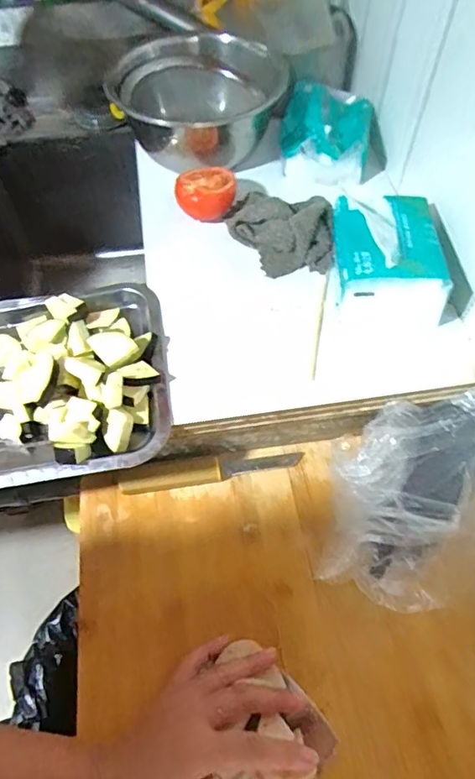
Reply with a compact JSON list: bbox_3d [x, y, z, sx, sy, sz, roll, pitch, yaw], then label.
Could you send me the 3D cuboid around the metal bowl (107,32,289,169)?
[{"bbox_3d":[-0.036,-0.358,0.626,0.193,0.092,0.193,-1,58,1],"label":"metal bowl"}]

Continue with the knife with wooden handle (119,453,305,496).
[{"bbox_3d":[-0.024,0.078,0.495,0.175,0.022,0.024,-9,59,-5],"label":"knife with wooden handle"}]

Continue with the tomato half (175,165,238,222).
[{"bbox_3d":[-0.034,-0.218,0.561,0.067,0.037,0.057,-11,59,-5],"label":"tomato half"}]

